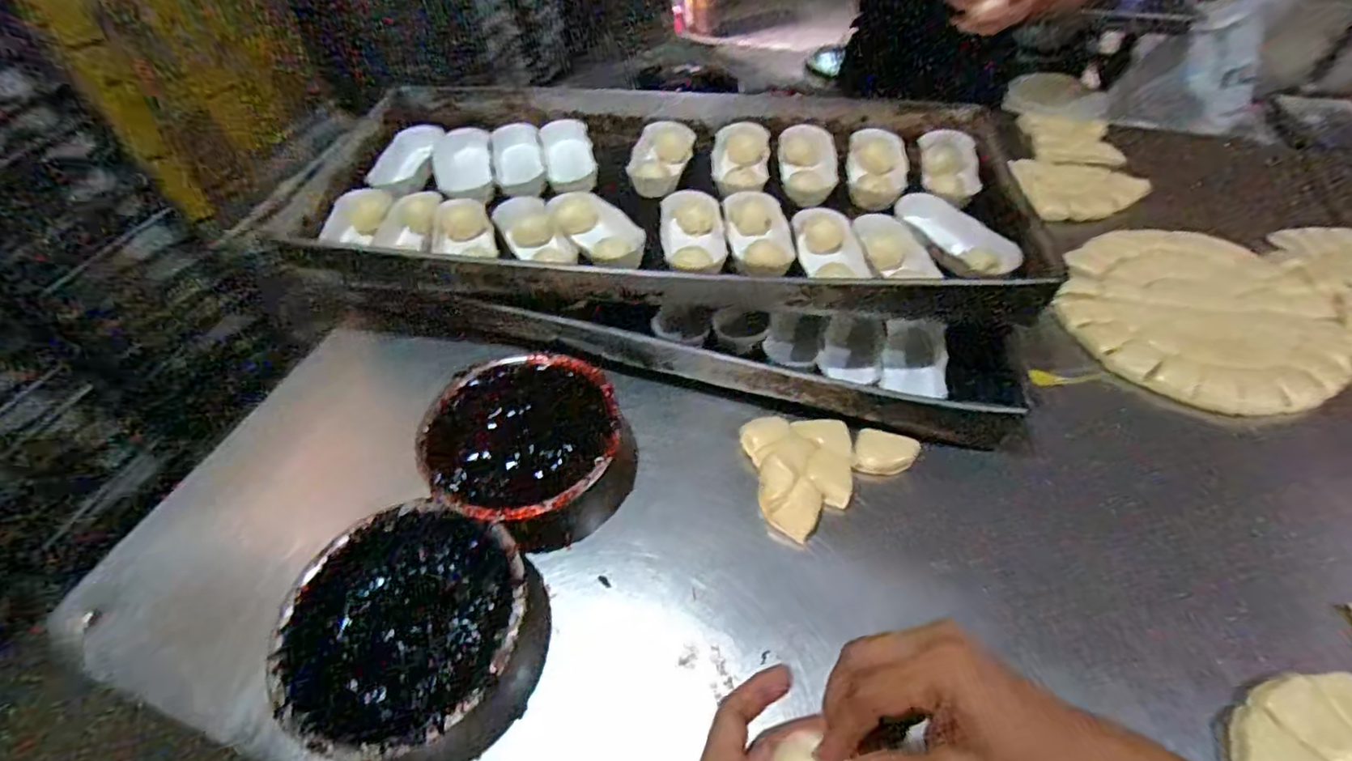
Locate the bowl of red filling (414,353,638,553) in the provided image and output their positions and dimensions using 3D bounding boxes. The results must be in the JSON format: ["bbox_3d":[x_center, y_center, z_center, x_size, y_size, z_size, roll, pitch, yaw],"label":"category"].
[{"bbox_3d":[-0.142,0.064,0.574,0.180,0.083,0.189,-2,51,2],"label":"bowl of red filling"}]

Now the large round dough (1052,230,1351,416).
[{"bbox_3d":[0.622,-0.086,0.676,0.319,0.030,0.260,-22,53,-14],"label":"large round dough"}]

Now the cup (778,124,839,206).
[{"bbox_3d":[0.174,-0.282,0.769,0.074,0.041,0.137,1,51,5],"label":"cup"}]

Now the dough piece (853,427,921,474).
[{"bbox_3d":[0.211,0.072,0.581,0.065,0.017,0.045,1,51,5],"label":"dough piece"}]

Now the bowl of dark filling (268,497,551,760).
[{"bbox_3d":[-0.204,0.201,0.465,0.185,0.068,0.176,-2,51,2],"label":"bowl of dark filling"}]

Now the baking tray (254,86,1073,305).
[{"bbox_3d":[-0.028,-0.244,0.732,0.819,0.085,0.394,4,51,7],"label":"baking tray"}]

